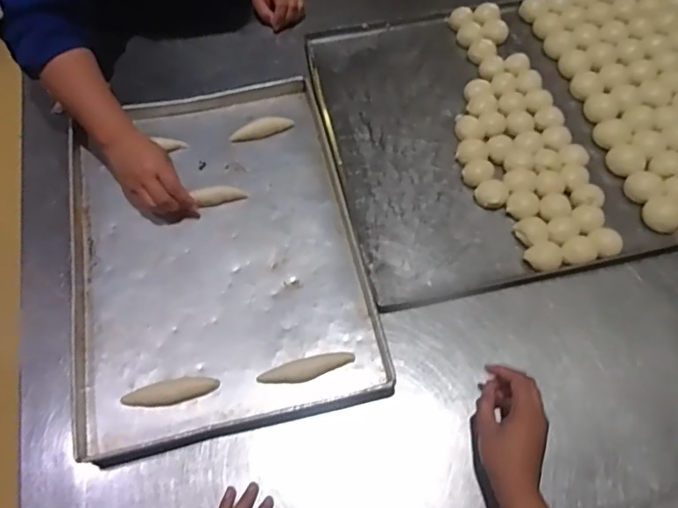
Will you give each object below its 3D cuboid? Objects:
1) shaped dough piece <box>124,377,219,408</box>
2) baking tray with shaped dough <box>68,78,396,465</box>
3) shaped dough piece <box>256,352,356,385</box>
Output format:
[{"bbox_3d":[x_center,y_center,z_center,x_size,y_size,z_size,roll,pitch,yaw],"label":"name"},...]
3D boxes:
[{"bbox_3d":[-0.209,0.172,0.663,0.113,0.016,0.027,-12,64,-4],"label":"shaped dough piece"},{"bbox_3d":[-0.180,-0.024,0.769,0.386,0.030,0.551,-12,64,-4],"label":"baking tray with shaped dough"},{"bbox_3d":[-0.041,0.147,0.684,0.121,0.012,0.028,-15,64,-5],"label":"shaped dough piece"}]

